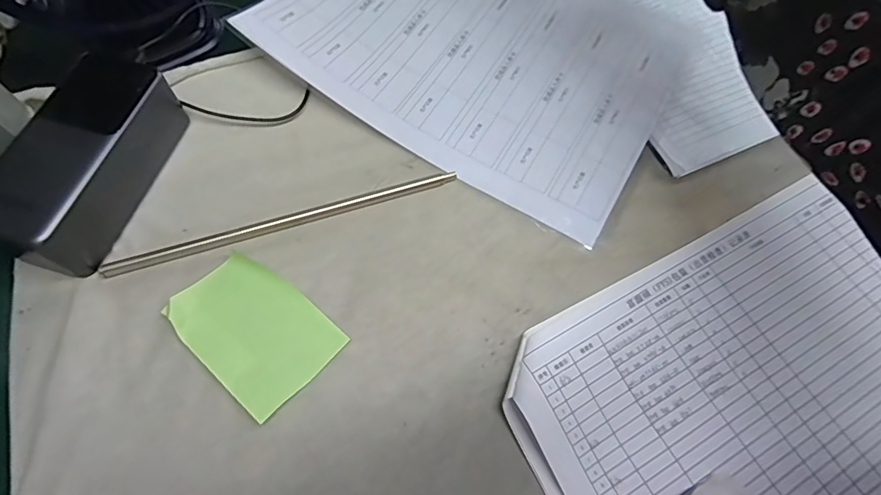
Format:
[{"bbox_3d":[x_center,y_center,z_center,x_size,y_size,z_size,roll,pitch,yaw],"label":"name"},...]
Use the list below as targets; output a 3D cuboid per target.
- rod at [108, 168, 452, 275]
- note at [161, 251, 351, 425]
[{"bbox_3d":[-0.097,-0.018,0.312,0.223,0.005,0.010,-17,67,-9],"label":"rod"},{"bbox_3d":[-0.107,0.045,0.280,0.089,0.007,0.063,40,70,15],"label":"note"}]

